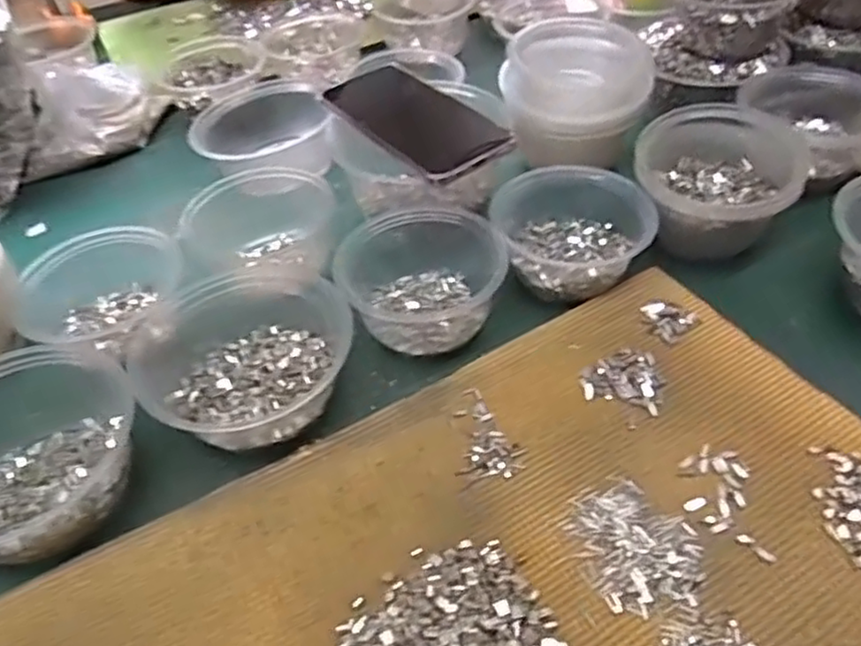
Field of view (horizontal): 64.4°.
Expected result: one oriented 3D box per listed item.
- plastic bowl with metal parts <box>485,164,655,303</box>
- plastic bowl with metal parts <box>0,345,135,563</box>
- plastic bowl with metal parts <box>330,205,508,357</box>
[{"bbox_3d":[0.104,-0.072,0.508,0.111,0.053,0.102,-2,47,2],"label":"plastic bowl with metal parts"},{"bbox_3d":[-0.236,0.077,0.393,0.117,0.063,0.121,-2,47,2],"label":"plastic bowl with metal parts"},{"bbox_3d":[-0.008,-0.034,0.479,0.101,0.058,0.104,-2,47,2],"label":"plastic bowl with metal parts"}]

